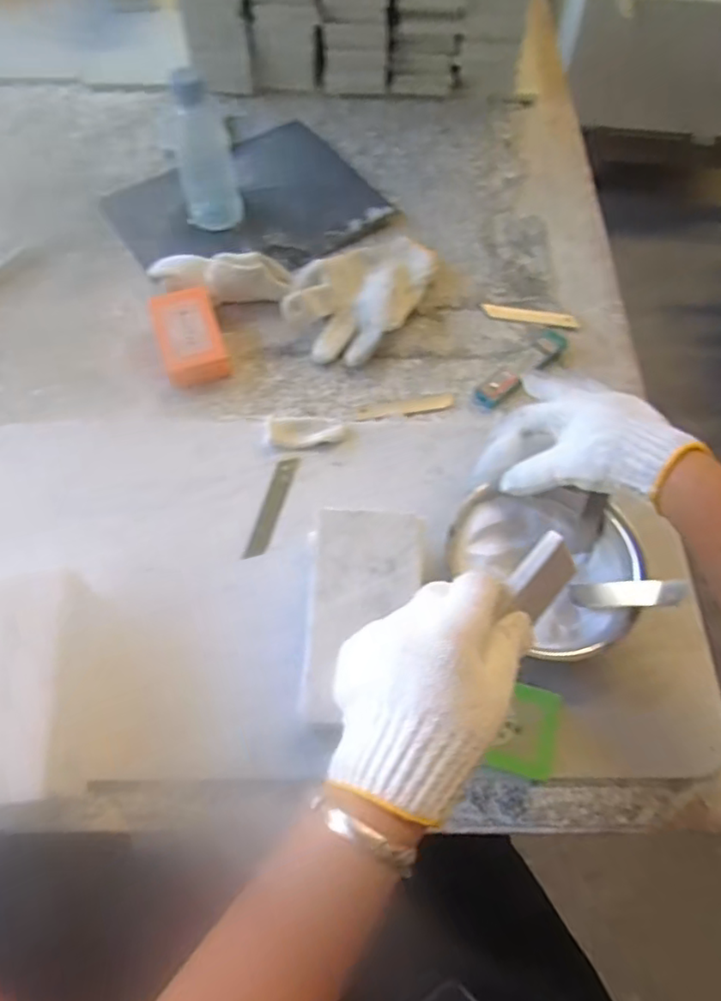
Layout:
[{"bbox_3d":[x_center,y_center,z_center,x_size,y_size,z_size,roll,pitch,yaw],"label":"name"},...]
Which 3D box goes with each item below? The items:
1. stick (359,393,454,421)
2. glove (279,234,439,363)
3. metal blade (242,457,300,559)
[{"bbox_3d":[0.044,-0.093,0.596,0.096,0.004,0.016,-9,64,-5],"label":"stick"},{"bbox_3d":[-0.001,-0.219,0.639,0.114,0.039,0.180,26,65,12],"label":"glove"},{"bbox_3d":[-0.078,0.005,0.534,0.018,0.004,0.101,20,65,-5],"label":"metal blade"}]

